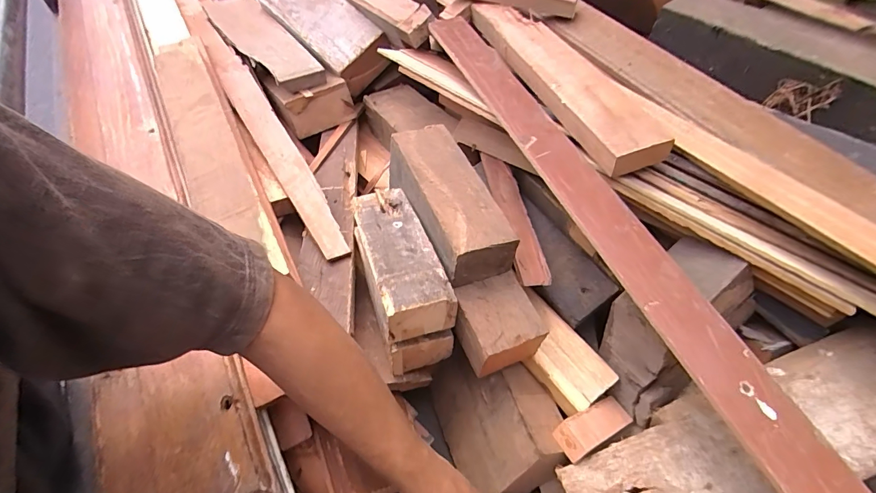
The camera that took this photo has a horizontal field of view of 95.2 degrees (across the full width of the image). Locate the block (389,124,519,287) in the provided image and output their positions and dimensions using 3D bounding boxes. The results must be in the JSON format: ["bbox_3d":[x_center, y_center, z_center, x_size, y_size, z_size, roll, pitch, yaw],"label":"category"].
[{"bbox_3d":[0.009,-0.064,0.501,0.092,0.058,0.222,-21,56,-14],"label":"block"}]

